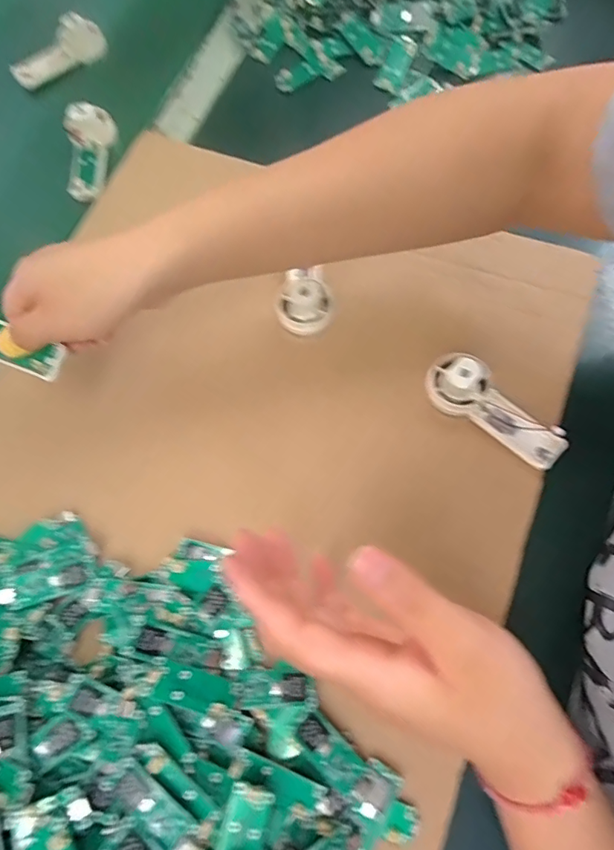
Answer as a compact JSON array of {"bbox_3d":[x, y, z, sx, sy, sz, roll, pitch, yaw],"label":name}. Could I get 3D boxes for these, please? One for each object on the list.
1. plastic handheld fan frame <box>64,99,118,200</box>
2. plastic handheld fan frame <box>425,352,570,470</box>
[{"bbox_3d":[-0.196,-0.243,0.420,0.034,0.029,0.089,-1,69,4],"label":"plastic handheld fan frame"},{"bbox_3d":[0.123,-0.012,0.310,0.094,0.032,0.038,32,75,15],"label":"plastic handheld fan frame"}]

